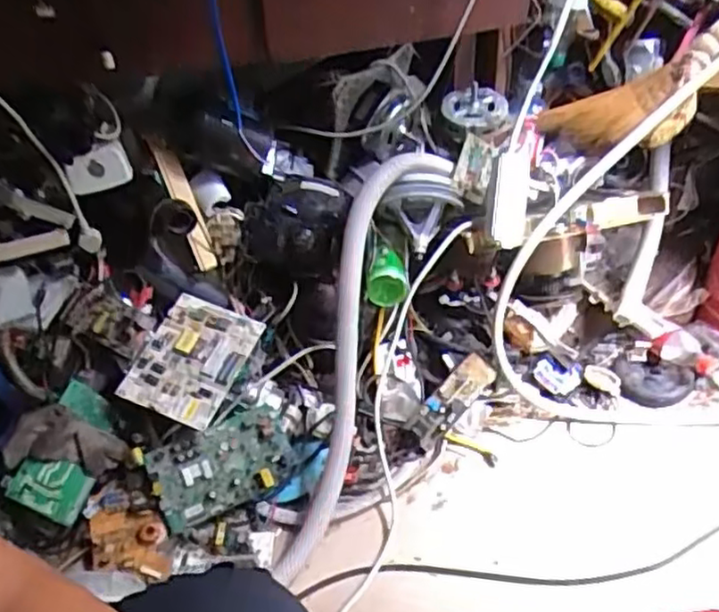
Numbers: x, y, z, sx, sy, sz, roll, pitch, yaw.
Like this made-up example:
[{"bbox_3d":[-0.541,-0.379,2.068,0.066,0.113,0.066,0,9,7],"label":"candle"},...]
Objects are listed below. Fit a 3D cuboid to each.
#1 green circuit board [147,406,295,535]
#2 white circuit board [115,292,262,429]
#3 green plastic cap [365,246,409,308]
[{"bbox_3d":[-0.202,0.243,1.040,0.202,0.016,0.125,-21,85,-18],"label":"green circuit board"},{"bbox_3d":[-0.254,0.077,1.044,0.148,0.017,0.194,21,58,10],"label":"white circuit board"},{"bbox_3d":[0.045,-0.047,1.123,0.066,0.067,0.081,-2,40,3],"label":"green plastic cap"}]

